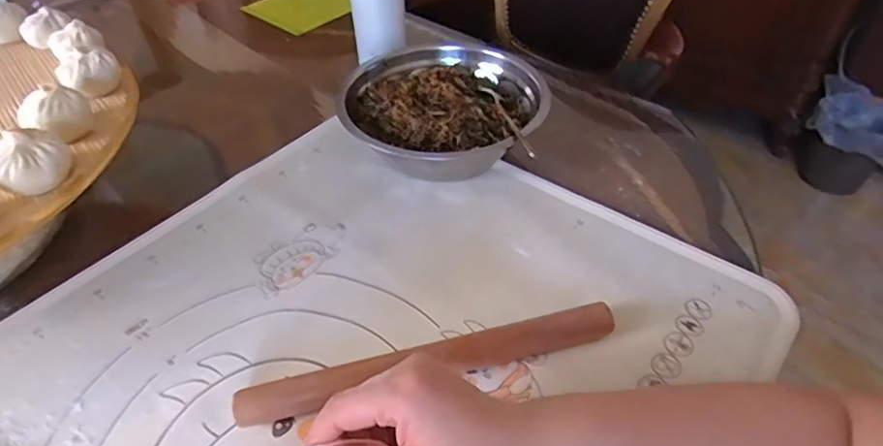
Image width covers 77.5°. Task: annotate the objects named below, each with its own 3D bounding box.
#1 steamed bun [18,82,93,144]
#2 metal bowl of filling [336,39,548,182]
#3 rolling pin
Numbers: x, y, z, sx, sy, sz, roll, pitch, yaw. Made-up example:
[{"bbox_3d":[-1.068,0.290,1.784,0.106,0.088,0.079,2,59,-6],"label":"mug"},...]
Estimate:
[{"bbox_3d":[-0.286,-0.080,0.409,0.038,0.035,0.034,-1,45,1],"label":"steamed bun"},{"bbox_3d":[0.002,-0.112,0.578,0.203,0.077,0.198,-1,45,1],"label":"metal bowl of filling"},{"bbox_3d":[-0.007,0.099,0.392,0.270,0.027,0.023,-11,45,-10],"label":"rolling pin"}]

